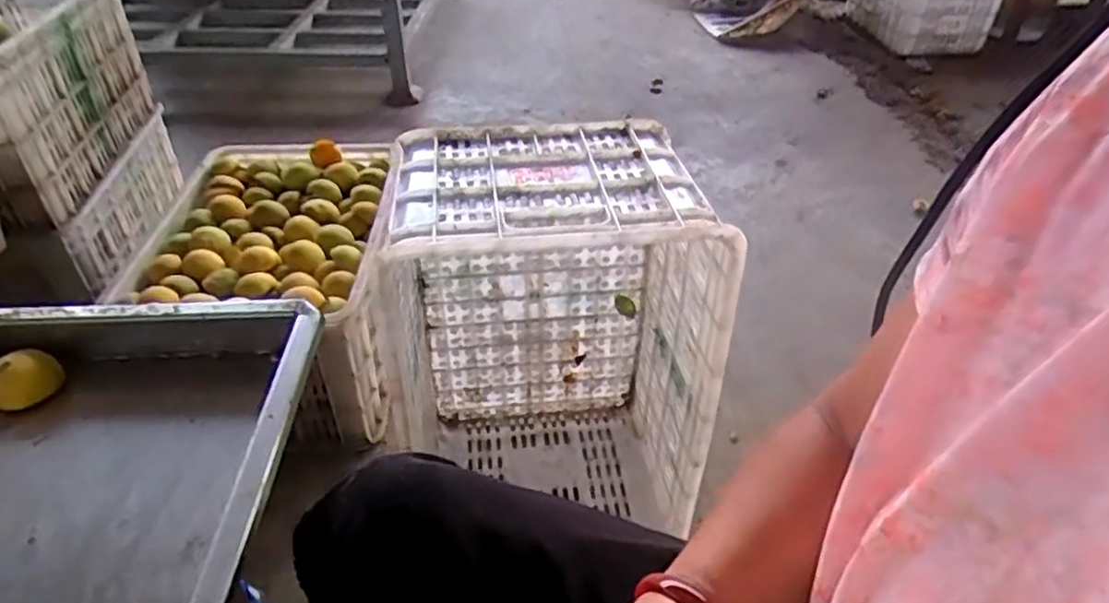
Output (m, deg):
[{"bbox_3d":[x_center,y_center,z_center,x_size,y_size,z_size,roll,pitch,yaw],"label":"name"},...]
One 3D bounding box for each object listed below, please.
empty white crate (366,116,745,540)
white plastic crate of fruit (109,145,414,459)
[{"bbox_3d":[-0.012,0.061,0.894,0.349,0.496,0.270,-5,39,-6],"label":"empty white crate"},{"bbox_3d":[-0.459,-0.024,1.196,0.372,0.259,0.544,-3,39,-3],"label":"white plastic crate of fruit"}]

